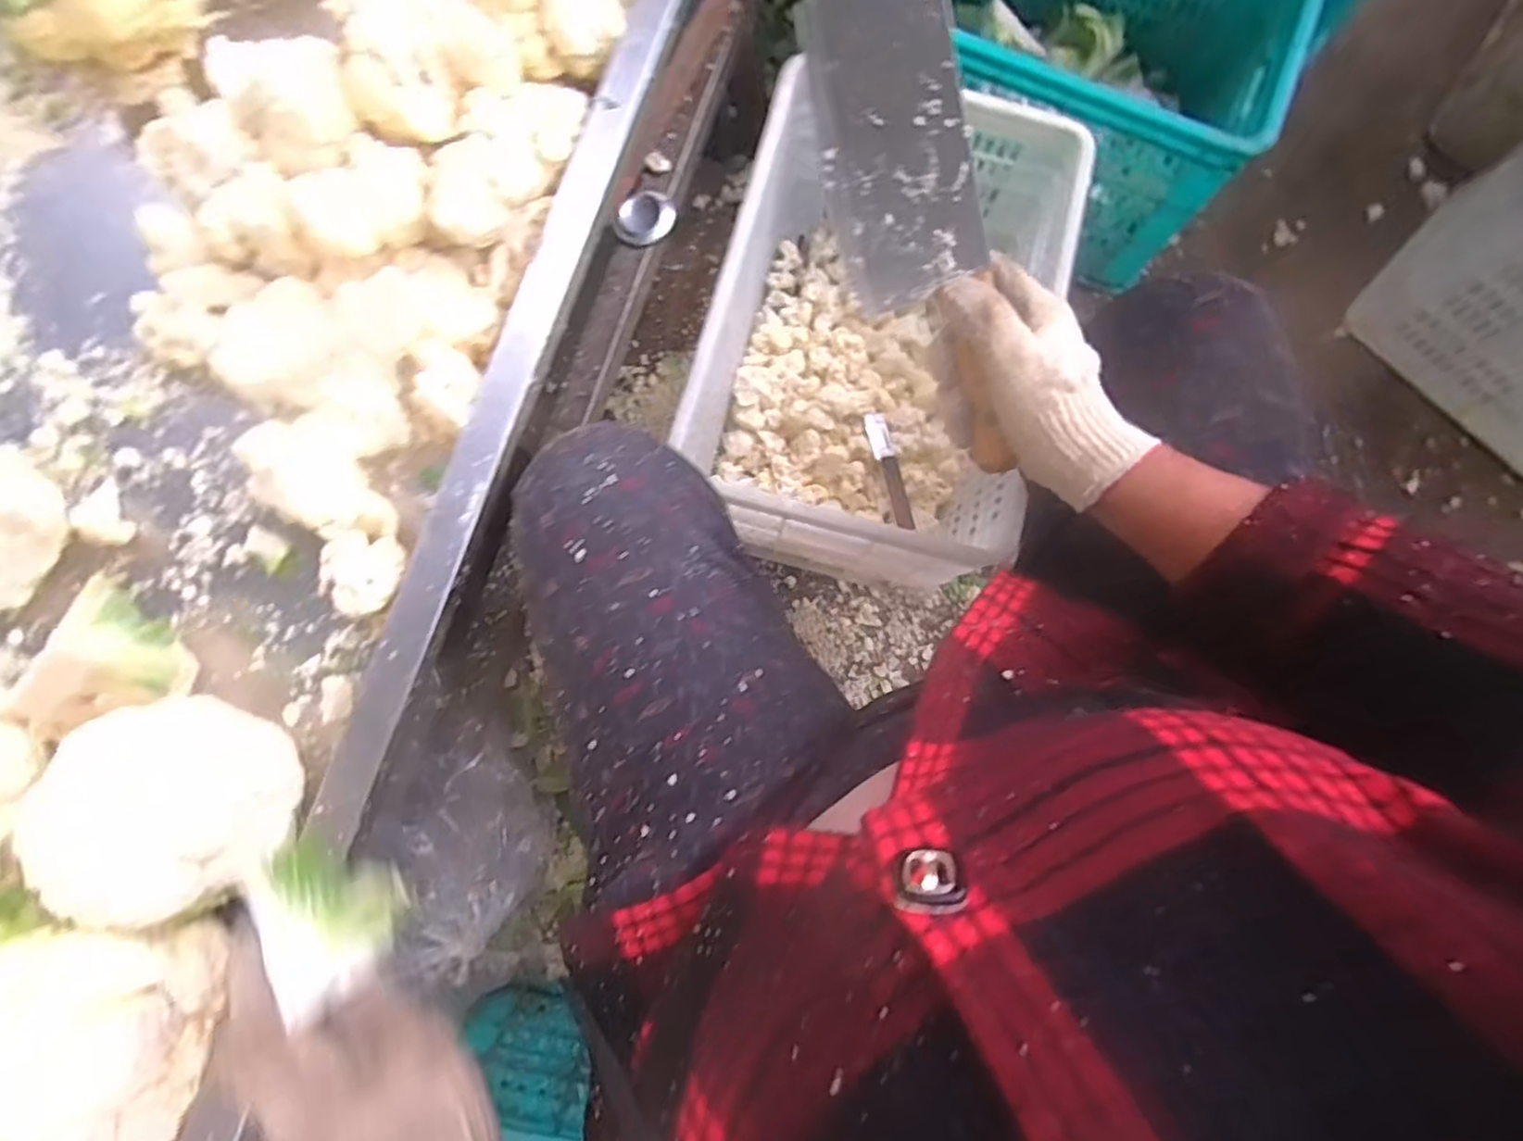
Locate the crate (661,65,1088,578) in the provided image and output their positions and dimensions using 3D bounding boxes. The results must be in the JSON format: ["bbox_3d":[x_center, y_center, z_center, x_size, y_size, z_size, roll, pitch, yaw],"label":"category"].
[{"bbox_3d":[0.137,-0.272,0.820,0.349,0.245,0.519,15,80,1],"label":"crate"}]

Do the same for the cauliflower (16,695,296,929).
[{"bbox_3d":[-0.361,0.140,0.421,0.101,0.087,0.123,-27,81,-6],"label":"cauliflower"}]

